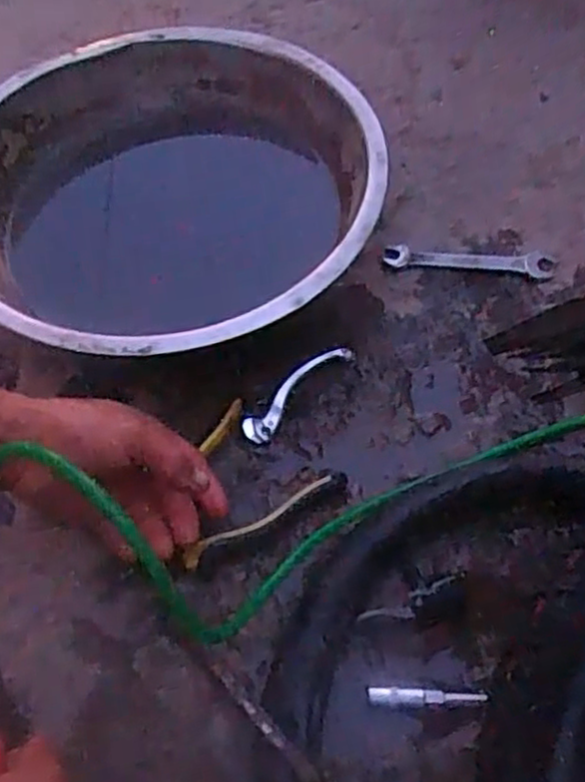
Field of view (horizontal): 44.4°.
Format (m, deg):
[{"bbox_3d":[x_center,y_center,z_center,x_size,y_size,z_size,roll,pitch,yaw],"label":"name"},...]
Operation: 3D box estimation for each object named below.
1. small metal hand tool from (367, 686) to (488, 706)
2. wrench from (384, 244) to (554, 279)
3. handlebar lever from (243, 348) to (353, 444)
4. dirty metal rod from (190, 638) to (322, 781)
[{"bbox_3d":[0.088,0.200,0.472,0.075,0.008,0.012,-1,60,3],"label":"small metal hand tool"},{"bbox_3d":[0.161,-0.120,0.656,0.147,0.005,0.026,5,60,7],"label":"wrench"},{"bbox_3d":[0.004,-0.001,0.593,0.021,0.013,0.114,39,69,23],"label":"handlebar lever"},{"bbox_3d":[-0.015,0.223,0.466,0.018,0.019,0.153,-41,65,-18],"label":"dirty metal rod"}]

